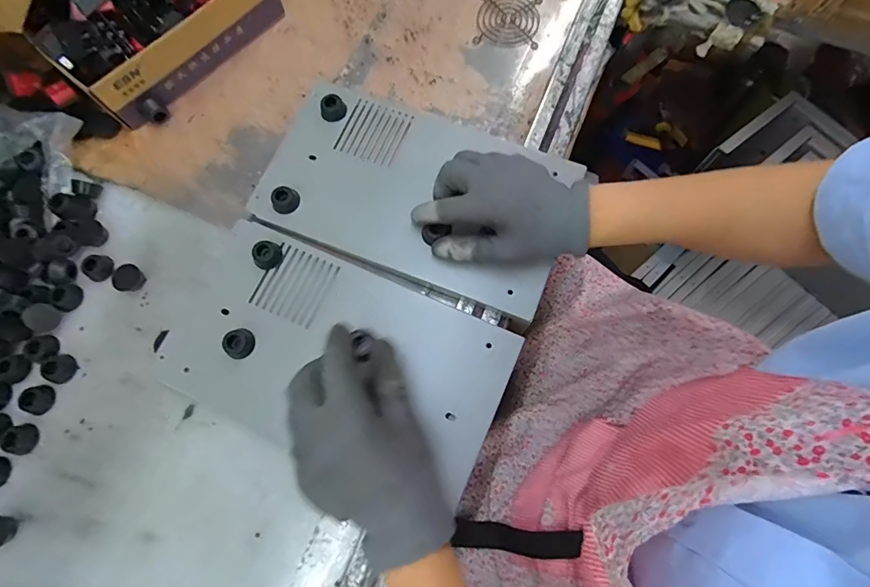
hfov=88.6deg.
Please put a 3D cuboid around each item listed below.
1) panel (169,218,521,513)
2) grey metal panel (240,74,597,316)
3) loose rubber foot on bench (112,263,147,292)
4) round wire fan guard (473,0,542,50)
[{"bbox_3d":[-0.080,0.050,0.368,0.268,0.022,0.157,21,77,6],"label":"panel"},{"bbox_3d":[-0.015,-0.099,0.410,0.271,0.031,0.172,20,77,6],"label":"grey metal panel"},{"bbox_3d":[-0.274,-0.014,0.398,0.022,0.013,0.022,0,75,1],"label":"loose rubber foot on bench"},{"bbox_3d":[0.077,-0.290,0.468,0.064,0.004,0.064,5,76,2],"label":"round wire fan guard"}]

